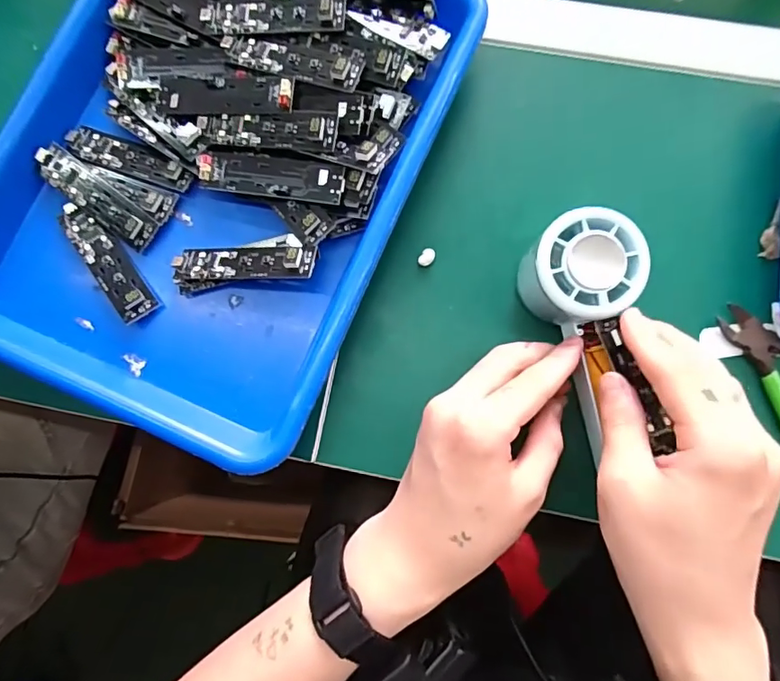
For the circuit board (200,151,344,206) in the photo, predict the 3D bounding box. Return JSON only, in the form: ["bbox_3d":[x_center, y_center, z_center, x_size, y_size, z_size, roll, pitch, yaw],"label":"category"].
[{"bbox_3d":[-0.074,-0.102,0.318,0.094,0.007,0.025,11,89,10],"label":"circuit board"}]

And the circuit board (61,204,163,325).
[{"bbox_3d":[-0.182,-0.051,0.327,0.023,0.012,0.089,-37,80,-4],"label":"circuit board"}]

